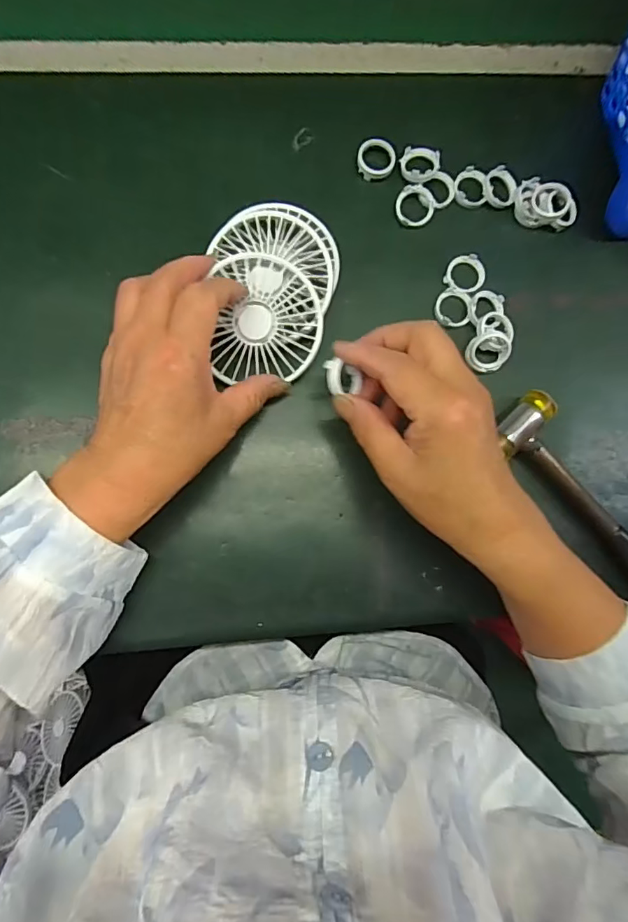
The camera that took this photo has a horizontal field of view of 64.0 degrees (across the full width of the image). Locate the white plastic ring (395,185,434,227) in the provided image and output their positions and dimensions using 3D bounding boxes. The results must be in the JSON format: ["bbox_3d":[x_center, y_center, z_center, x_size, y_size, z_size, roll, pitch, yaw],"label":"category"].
[{"bbox_3d":[0.075,-0.187,0.370,0.028,0.004,0.029,0,99,3],"label":"white plastic ring"}]

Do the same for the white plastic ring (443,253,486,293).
[{"bbox_3d":[0.112,-0.137,0.367,0.028,0.006,0.027,1,83,-4],"label":"white plastic ring"}]

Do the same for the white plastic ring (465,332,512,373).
[{"bbox_3d":[0.125,-0.077,0.357,0.030,0.008,0.028,4,117,8],"label":"white plastic ring"}]

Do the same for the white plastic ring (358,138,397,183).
[{"bbox_3d":[0.046,-0.222,0.371,0.027,0.012,0.026,1,83,-4],"label":"white plastic ring"}]

